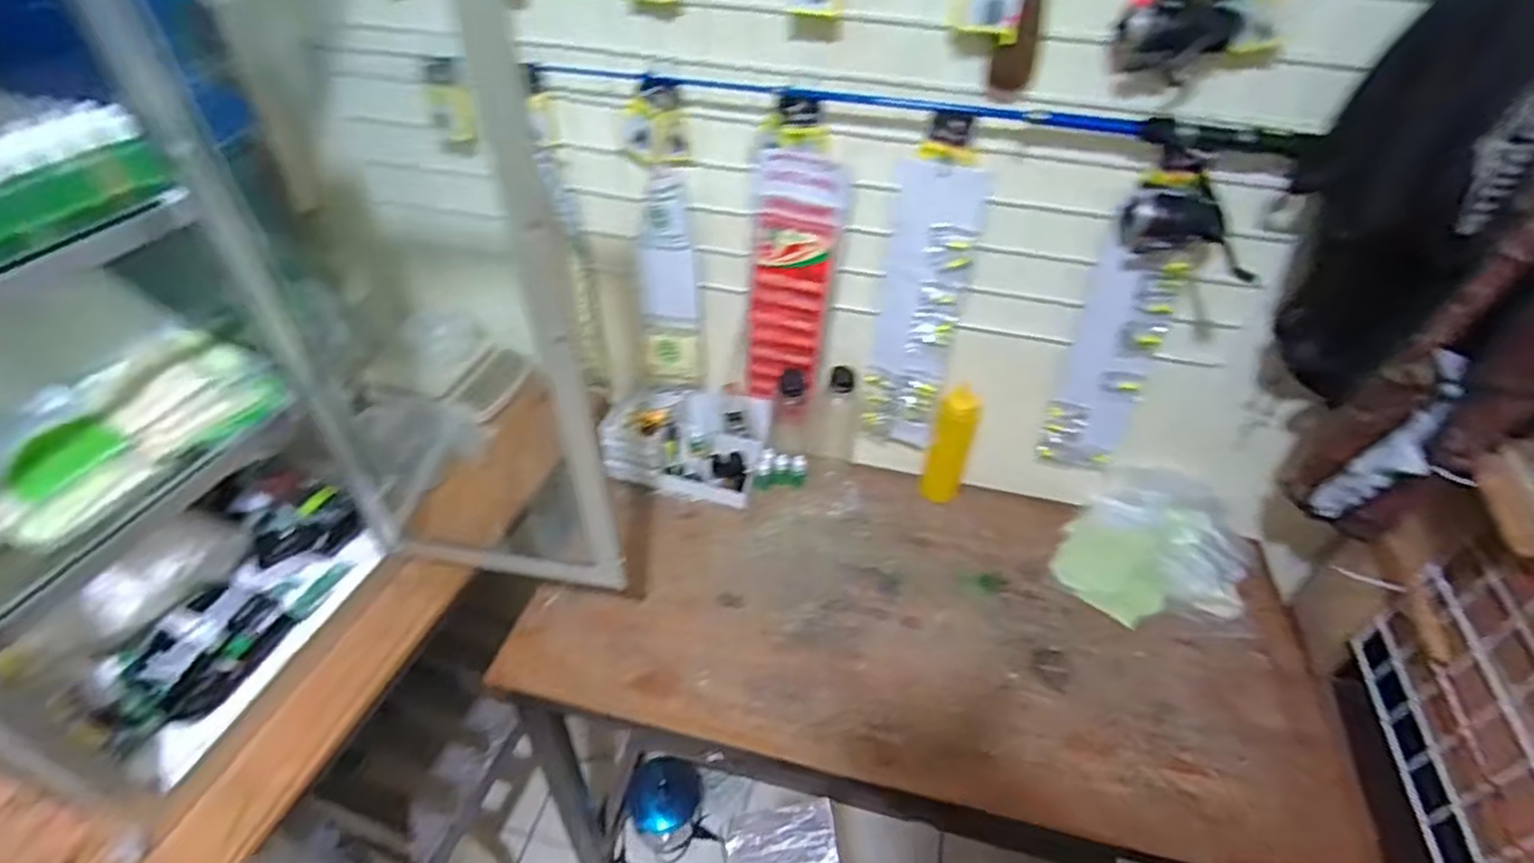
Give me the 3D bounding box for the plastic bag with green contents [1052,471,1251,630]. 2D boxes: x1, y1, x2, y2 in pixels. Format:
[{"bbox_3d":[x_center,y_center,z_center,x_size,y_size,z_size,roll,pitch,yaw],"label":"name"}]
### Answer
[{"bbox_3d":[0.532,0.161,0.960,0.214,0.088,0.218,28,47,26],"label":"plastic bag with green contents"}]

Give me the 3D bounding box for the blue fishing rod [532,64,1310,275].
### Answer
[{"bbox_3d":[0.142,-0.313,0.787,0.821,0.121,0.117,11,42,10],"label":"blue fishing rod"}]

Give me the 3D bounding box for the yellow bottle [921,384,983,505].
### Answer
[{"bbox_3d":[0.269,0.020,1.037,0.053,0.187,0.048,28,47,26],"label":"yellow bottle"}]

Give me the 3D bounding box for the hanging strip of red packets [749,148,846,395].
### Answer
[{"bbox_3d":[0.031,-0.187,0.938,0.112,0.356,0.046,5,41,4],"label":"hanging strip of red packets"}]

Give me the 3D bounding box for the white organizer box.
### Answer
[{"bbox_3d":[-0.125,0.018,1.088,0.238,0.106,0.139,8,42,7],"label":"white organizer box"}]

